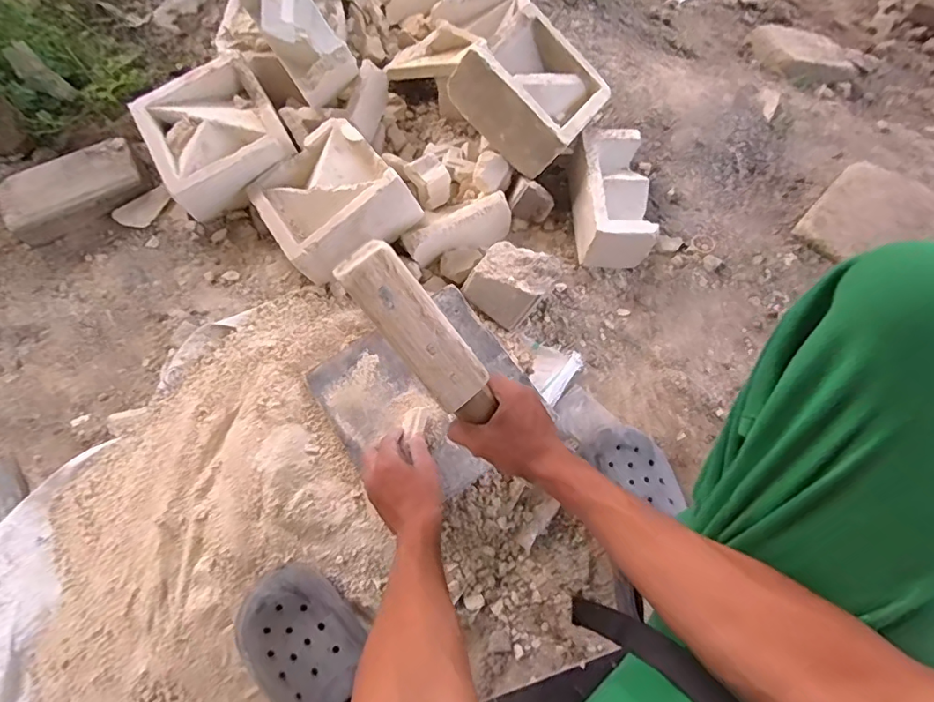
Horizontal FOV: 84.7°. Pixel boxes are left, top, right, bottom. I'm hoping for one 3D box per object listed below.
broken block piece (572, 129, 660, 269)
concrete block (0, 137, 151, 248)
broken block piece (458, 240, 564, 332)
[{"bbox_3d":[0.235,-0.251,0.833,0.100,0.092,0.205,-1,69,-2],"label":"broken block piece"},{"bbox_3d":[-0.644,-0.264,0.851,0.221,0.061,0.111,-27,72,-11],"label":"concrete block"},{"bbox_3d":[0.065,-0.101,0.769,0.117,0.081,0.101,33,72,10],"label":"broken block piece"}]

